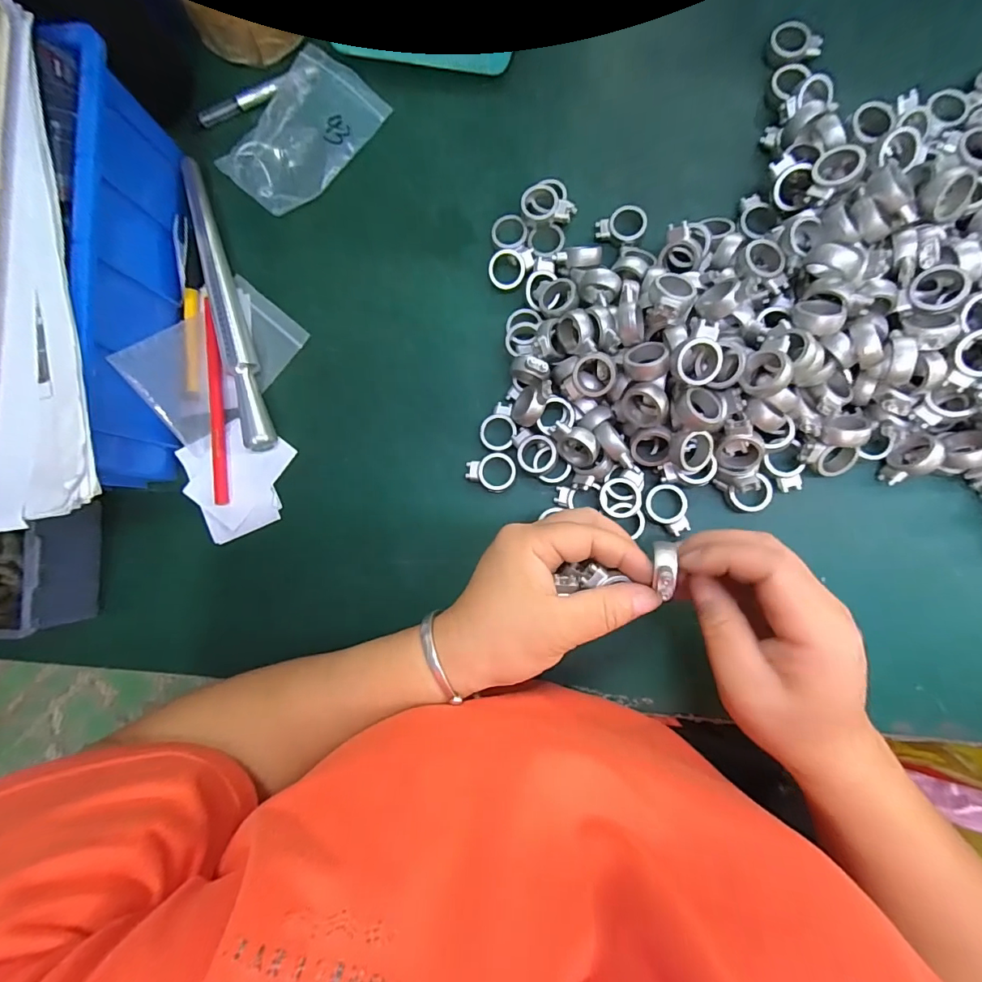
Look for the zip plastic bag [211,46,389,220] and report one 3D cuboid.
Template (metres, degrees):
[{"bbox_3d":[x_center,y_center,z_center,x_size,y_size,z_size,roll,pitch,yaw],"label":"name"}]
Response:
[{"bbox_3d":[-0.144,-0.273,0.350,0.082,0.014,0.121,37,90,9],"label":"zip plastic bag"}]

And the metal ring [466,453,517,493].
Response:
[{"bbox_3d":[0.000,-0.012,0.311,0.034,0.006,0.026,-3,85,7],"label":"metal ring"}]

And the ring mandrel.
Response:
[{"bbox_3d":[-0.198,-0.143,0.341,0.017,0.022,0.236,-18,83,5],"label":"ring mandrel"}]

